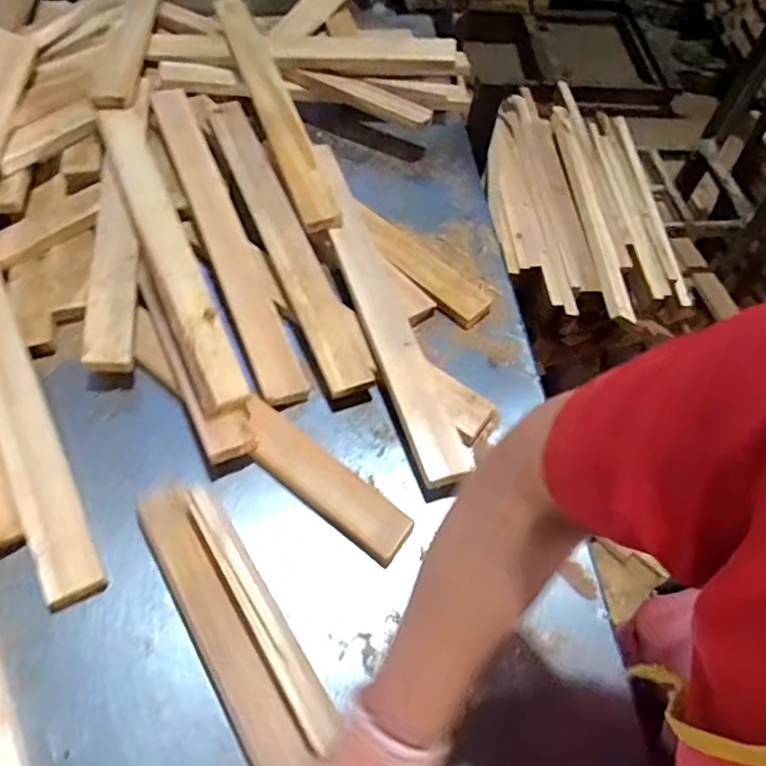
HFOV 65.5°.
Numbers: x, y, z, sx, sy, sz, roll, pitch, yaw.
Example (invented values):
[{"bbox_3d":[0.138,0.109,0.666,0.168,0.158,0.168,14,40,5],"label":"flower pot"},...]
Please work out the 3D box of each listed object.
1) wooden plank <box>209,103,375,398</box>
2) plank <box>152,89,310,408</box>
[{"bbox_3d":[-0.132,-0.199,0.772,0.062,0.025,0.501,-23,64,-9],"label":"wooden plank"},{"bbox_3d":[-0.205,-0.198,0.774,0.066,0.021,0.524,-14,63,-24],"label":"plank"}]

